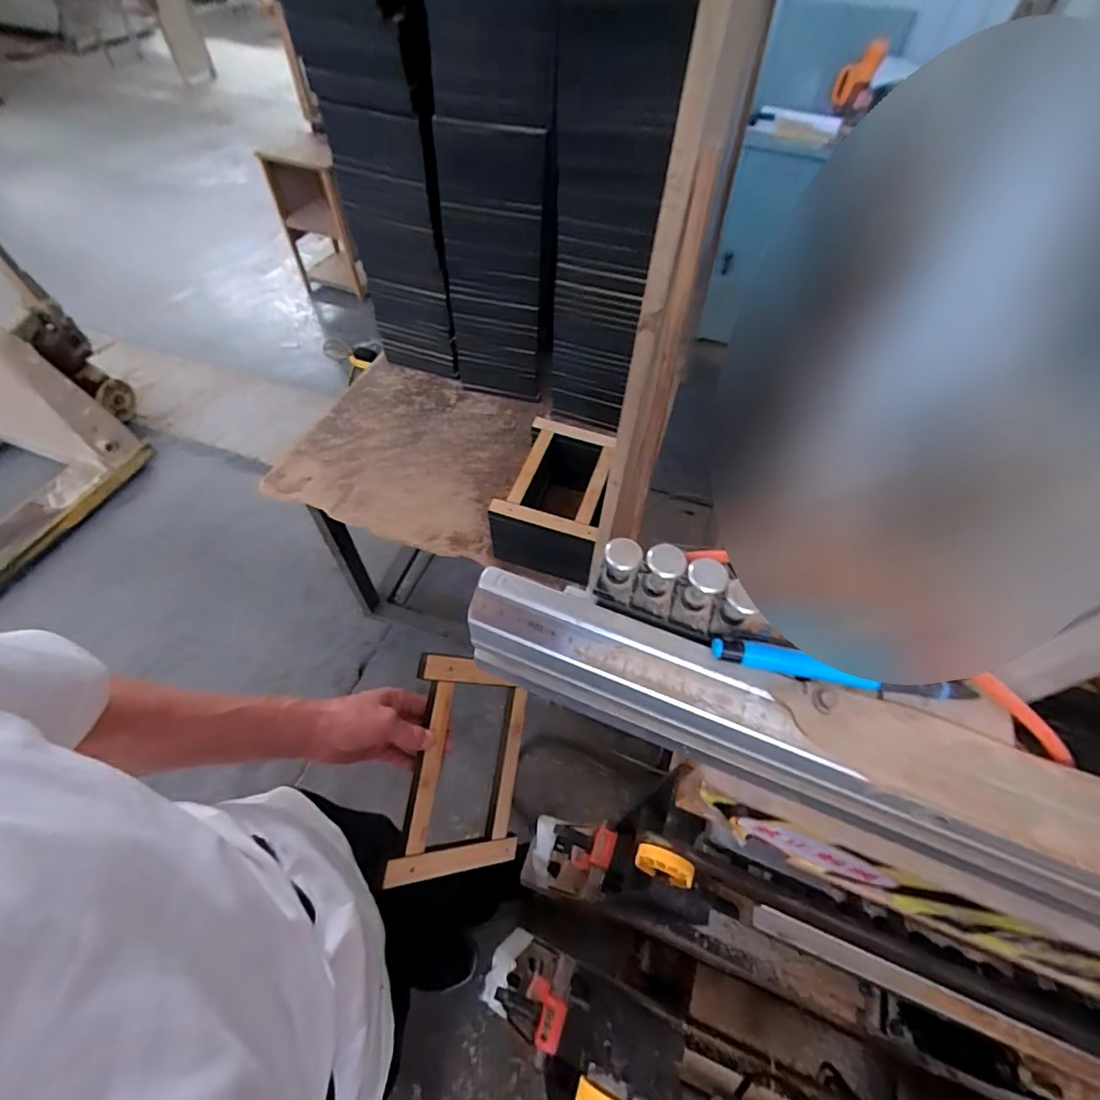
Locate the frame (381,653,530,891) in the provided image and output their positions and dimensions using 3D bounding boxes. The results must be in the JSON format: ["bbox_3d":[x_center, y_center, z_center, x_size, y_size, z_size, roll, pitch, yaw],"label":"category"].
[{"bbox_3d":[-0.096,0.252,0.613,0.168,0.022,0.239,16,77,-42],"label":"frame"}]

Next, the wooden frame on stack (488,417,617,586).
[{"bbox_3d":[0.016,-0.095,0.943,0.161,0.156,0.238,16,56,8],"label":"wooden frame on stack"}]

